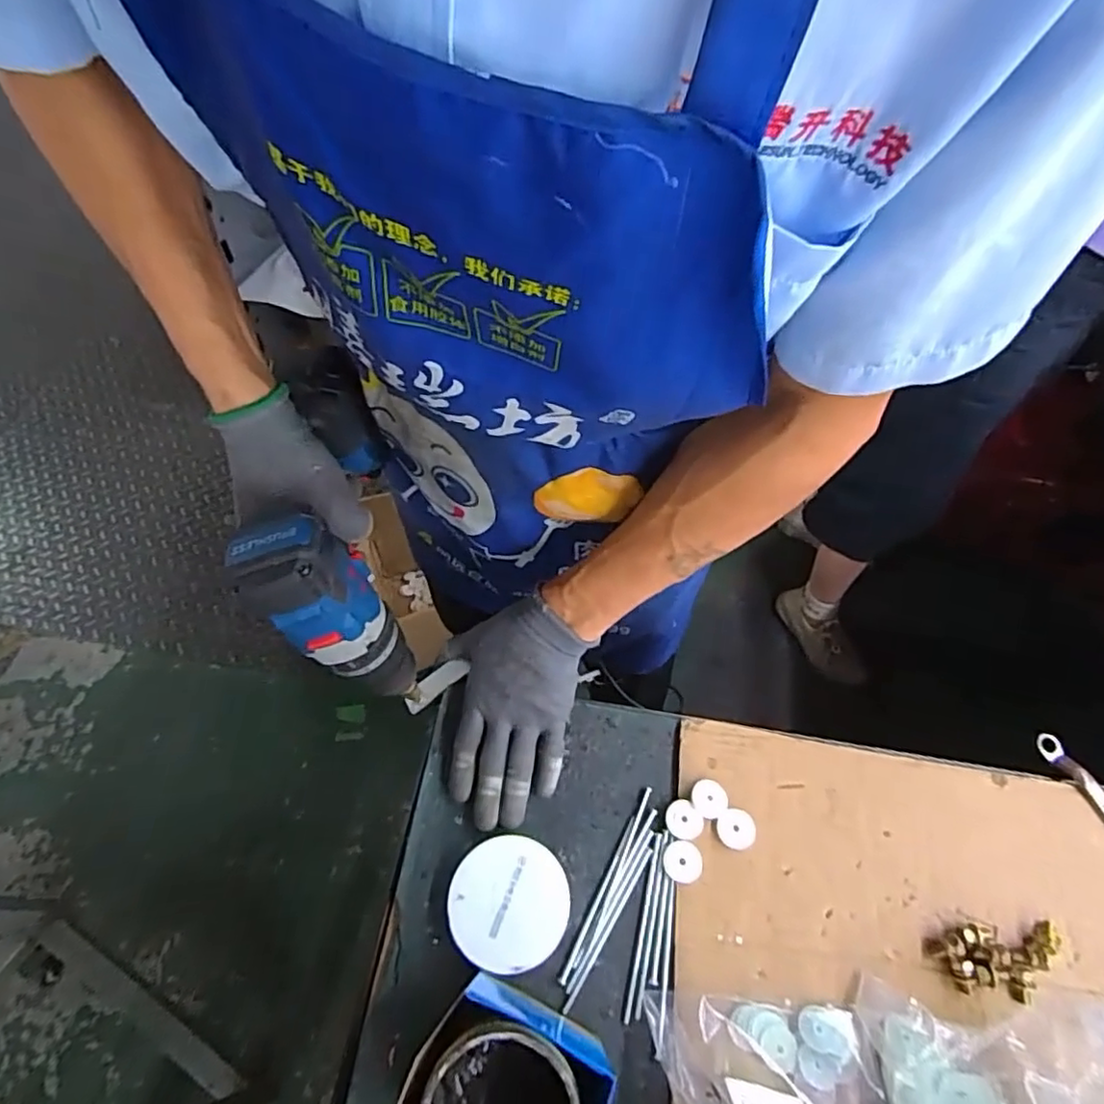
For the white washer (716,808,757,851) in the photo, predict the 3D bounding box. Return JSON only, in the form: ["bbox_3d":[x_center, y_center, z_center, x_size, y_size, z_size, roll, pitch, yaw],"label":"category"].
[{"bbox_3d":[0.141,0.212,0.484,0.027,0.010,0.028,0,58,0],"label":"white washer"}]

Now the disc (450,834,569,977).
[{"bbox_3d":[-0.031,0.251,0.453,0.082,0.017,0.082,0,58,0],"label":"disc"}]

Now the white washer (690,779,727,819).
[{"bbox_3d":[0.122,0.192,0.491,0.027,0.008,0.029,0,58,0],"label":"white washer"}]

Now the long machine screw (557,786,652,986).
[{"bbox_3d":[0.042,0.243,0.470,0.005,0.004,0.146,25,61,14],"label":"long machine screw"}]

